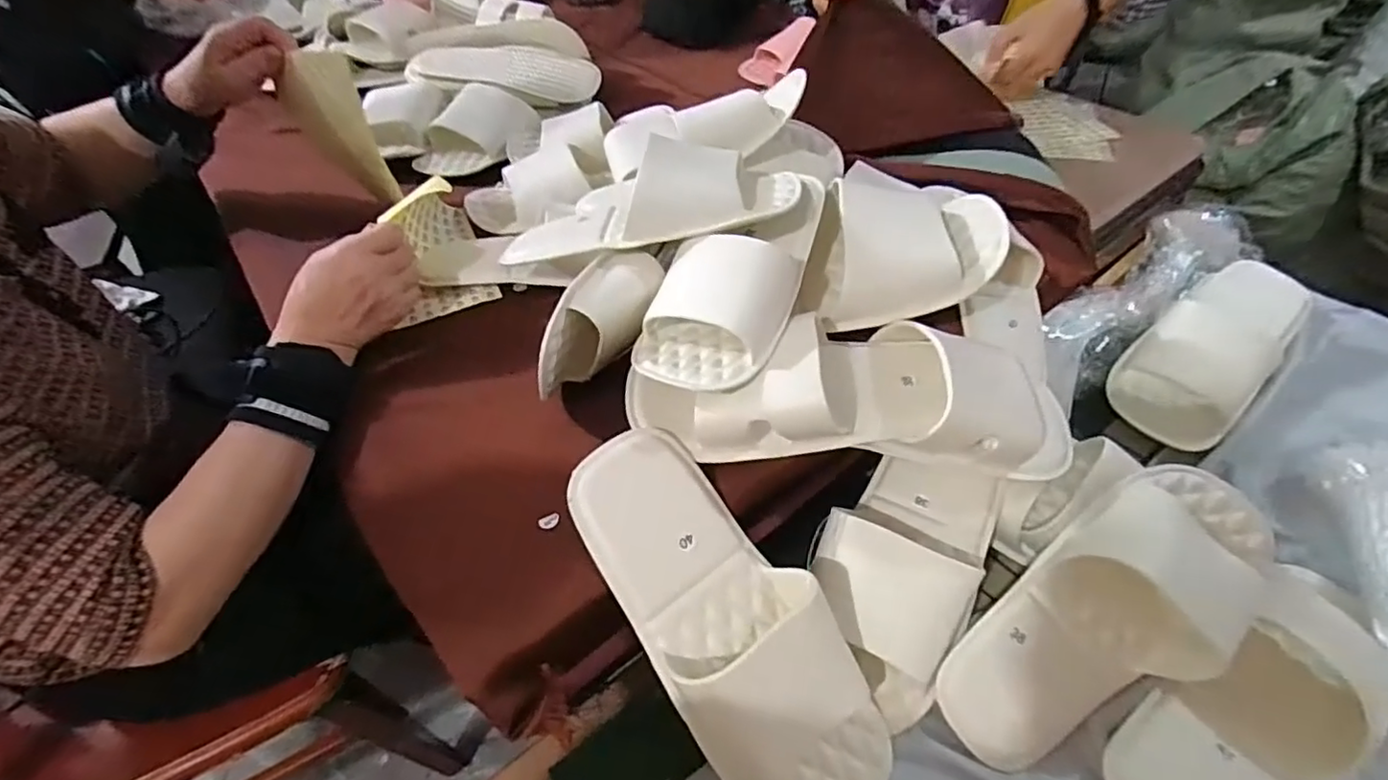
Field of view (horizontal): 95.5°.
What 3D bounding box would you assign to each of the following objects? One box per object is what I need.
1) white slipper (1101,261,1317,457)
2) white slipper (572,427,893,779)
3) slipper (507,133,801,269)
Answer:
[{"bbox_3d":[0.470,-0.044,0.565,0.215,0.064,0.098,-45,57,-6],"label":"white slipper"},{"bbox_3d":[0.024,0.142,0.382,0.104,0.058,0.266,-33,83,-25],"label":"white slipper"},{"bbox_3d":[-0.039,-0.142,0.472,0.220,0.062,0.082,-10,46,15],"label":"slipper"}]

